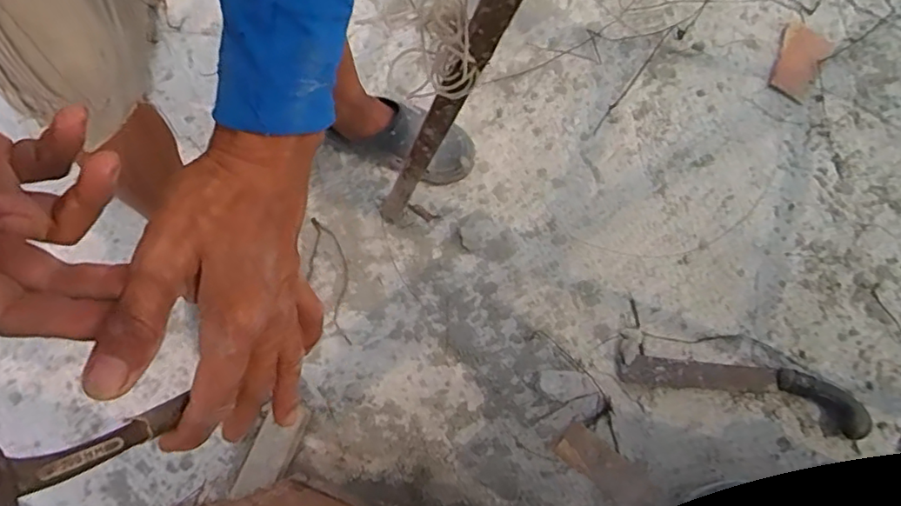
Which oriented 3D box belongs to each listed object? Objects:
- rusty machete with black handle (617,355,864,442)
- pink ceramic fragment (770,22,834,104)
[{"bbox_3d":[0.436,0.196,0.873,0.353,0.029,0.072,14,74,3],"label":"rusty machete with black handle"},{"bbox_3d":[0.629,-0.349,1.058,0.086,0.008,0.150,32,75,8],"label":"pink ceramic fragment"}]

